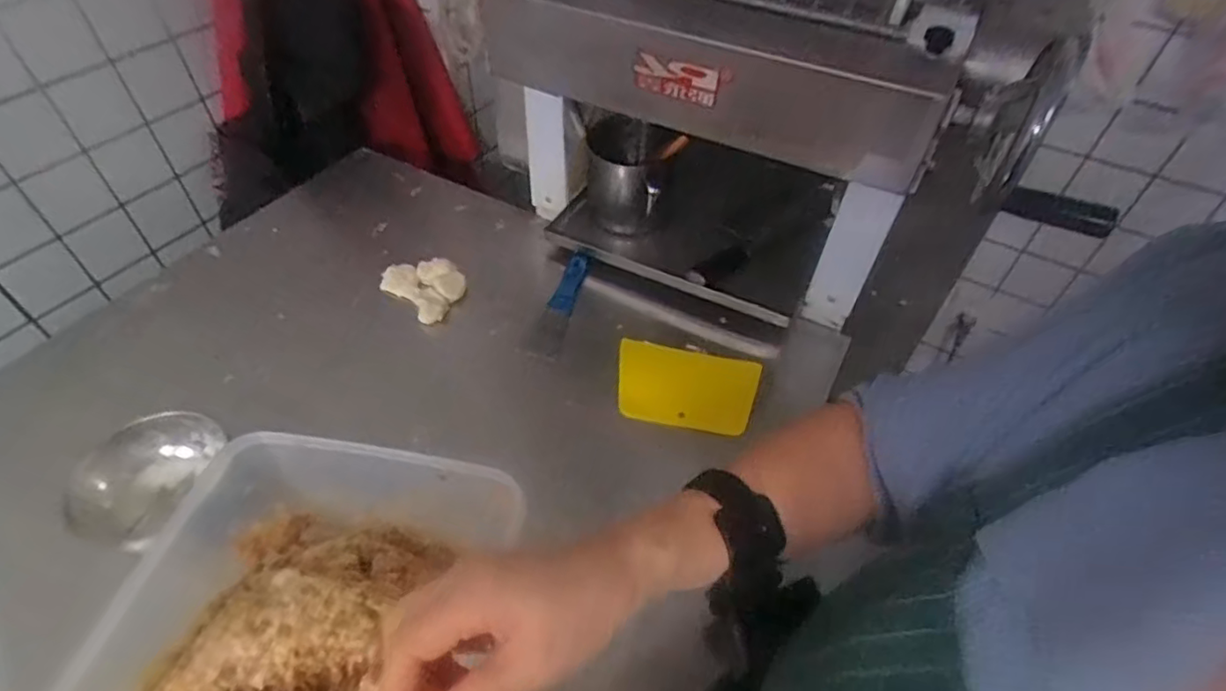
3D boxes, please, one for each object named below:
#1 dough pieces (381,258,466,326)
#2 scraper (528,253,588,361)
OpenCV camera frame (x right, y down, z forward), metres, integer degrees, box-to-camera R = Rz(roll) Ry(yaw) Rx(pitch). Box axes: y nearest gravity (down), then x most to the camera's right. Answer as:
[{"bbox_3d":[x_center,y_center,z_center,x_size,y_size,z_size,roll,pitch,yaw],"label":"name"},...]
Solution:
[{"bbox_3d":[-0.233,-0.076,0.785,0.110,0.021,0.081,37,59,27],"label":"dough pieces"},{"bbox_3d":[-0.066,-0.051,0.776,0.035,0.015,0.169,10,50,8],"label":"scraper"}]

